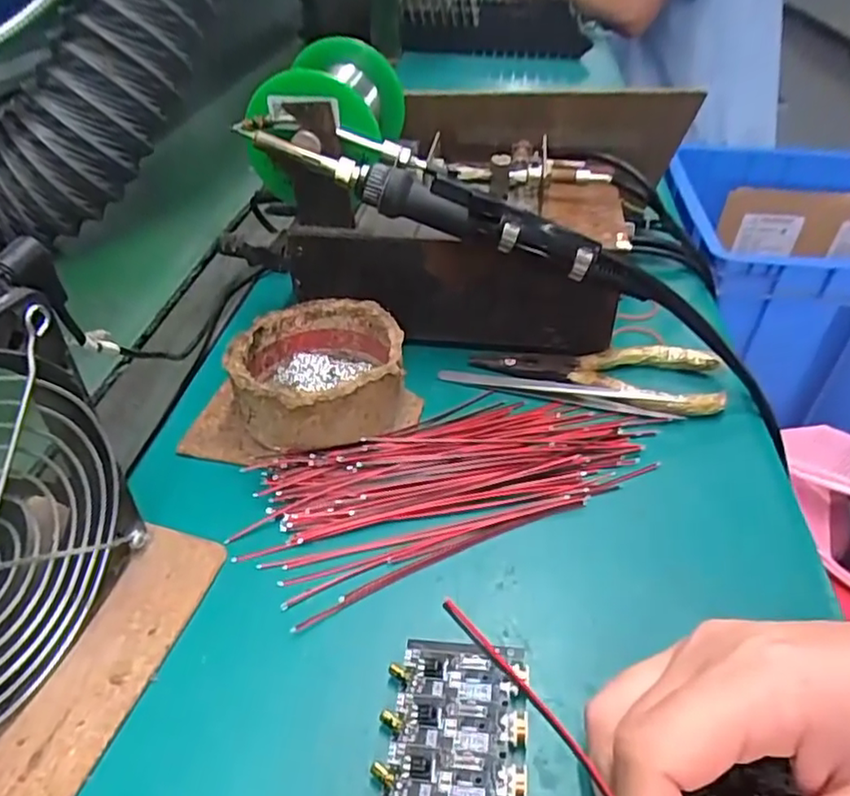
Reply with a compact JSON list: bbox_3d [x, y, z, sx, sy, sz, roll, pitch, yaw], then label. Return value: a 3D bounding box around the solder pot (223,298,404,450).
[{"bbox_3d":[-0.052,-0.012,0.312,0.079,0.039,0.081,0,40,-1],"label":"solder pot"}]

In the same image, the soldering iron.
[{"bbox_3d":[0.000,-0.099,0.302,0.179,0.024,0.019,20,42,-2],"label":"soldering iron"}]

